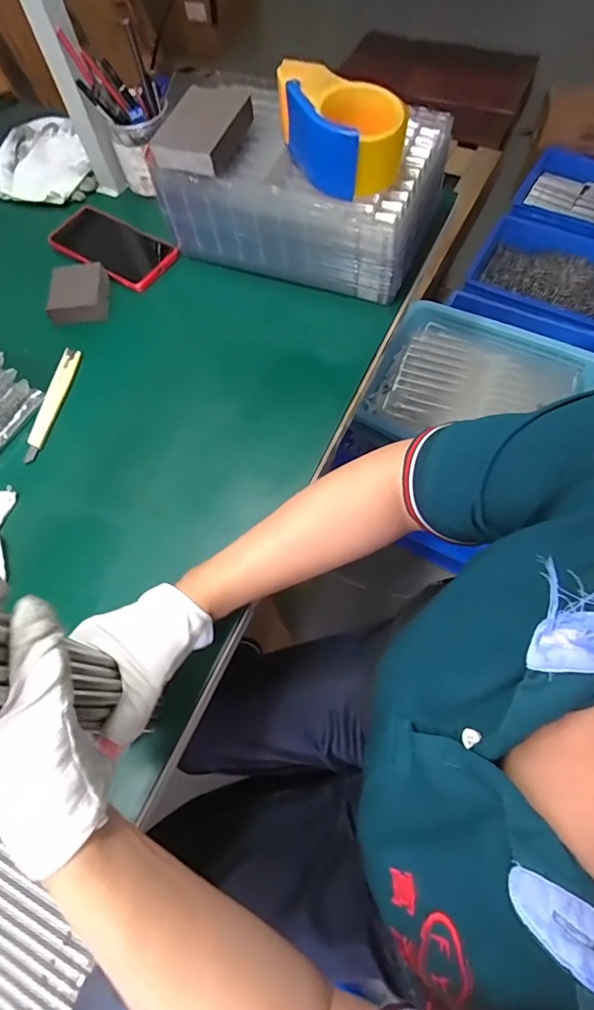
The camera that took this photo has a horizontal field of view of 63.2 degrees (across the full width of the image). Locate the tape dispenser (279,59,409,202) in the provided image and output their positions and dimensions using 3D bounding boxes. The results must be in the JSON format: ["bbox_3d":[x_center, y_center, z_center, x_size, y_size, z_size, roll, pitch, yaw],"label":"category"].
[{"bbox_3d":[0.041,-0.363,0.465,0.080,0.069,0.127,-27,66,-10],"label":"tape dispenser"}]

